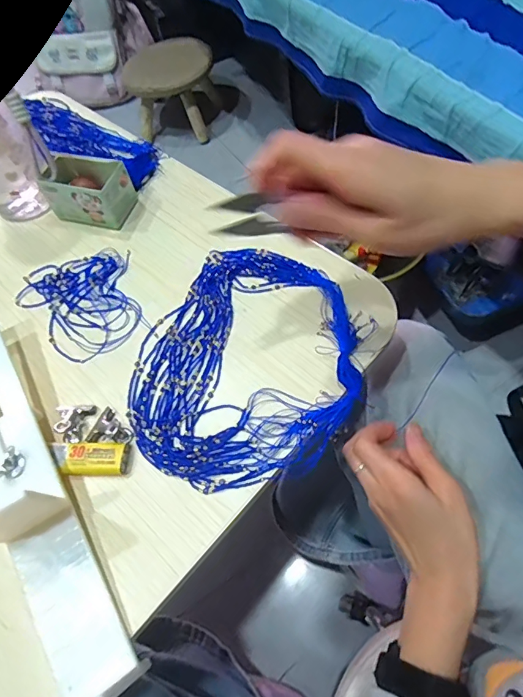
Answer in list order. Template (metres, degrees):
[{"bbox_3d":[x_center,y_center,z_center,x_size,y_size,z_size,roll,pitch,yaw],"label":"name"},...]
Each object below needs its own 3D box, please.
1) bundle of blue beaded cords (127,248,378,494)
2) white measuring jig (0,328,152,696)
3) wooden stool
[{"bbox_3d":[-0.010,0.009,0.357,0.174,0.020,0.204,27,67,18],"label":"bundle of blue beaded cords"},{"bbox_3d":[-0.173,0.092,0.304,0.061,0.057,0.305,-31,63,-12],"label":"white measuring jig"},{"bbox_3d":[-0.241,-0.706,1.218,0.226,0.201,0.189,3,61,6],"label":"wooden stool"}]

